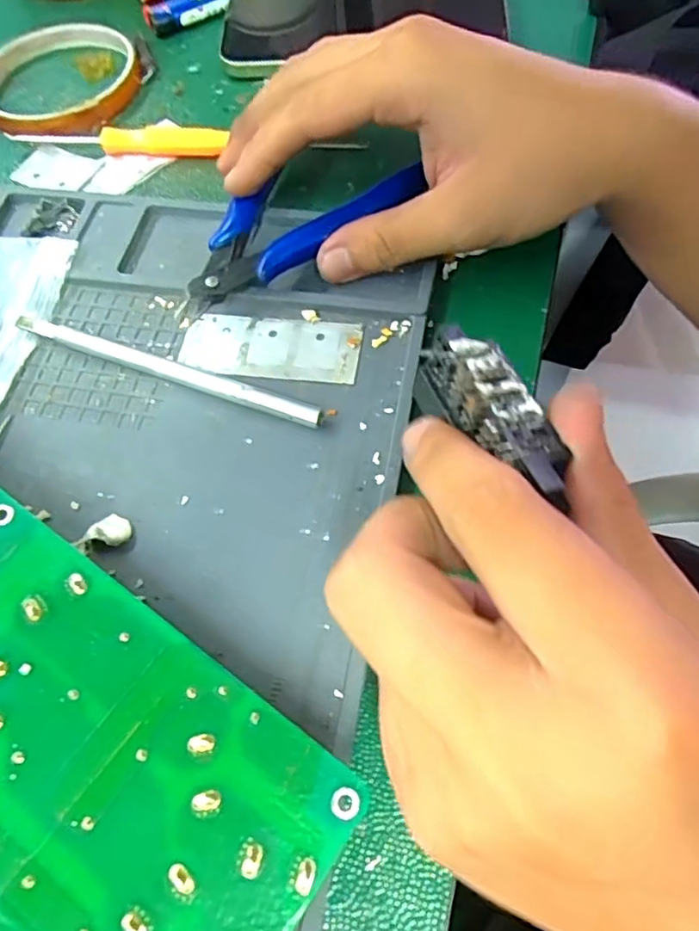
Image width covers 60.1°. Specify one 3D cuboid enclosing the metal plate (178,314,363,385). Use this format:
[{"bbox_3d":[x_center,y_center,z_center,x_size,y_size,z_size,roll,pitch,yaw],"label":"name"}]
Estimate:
[{"bbox_3d":[-0.031,-0.046,0.232,0.068,0.004,0.028,5,64,8],"label":"metal plate"}]

